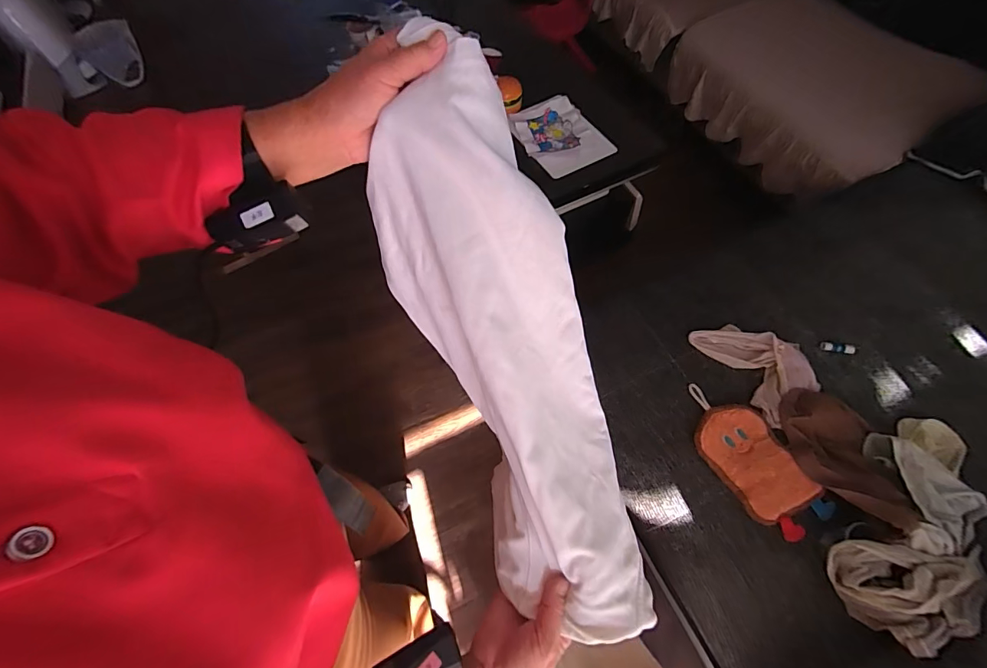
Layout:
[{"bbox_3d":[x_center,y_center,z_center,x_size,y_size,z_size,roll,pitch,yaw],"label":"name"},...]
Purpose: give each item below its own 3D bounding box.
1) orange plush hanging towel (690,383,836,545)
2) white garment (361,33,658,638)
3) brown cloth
[{"bbox_3d":[0.470,0.218,0.793,0.140,0.041,0.286,-26,64,-12],"label":"orange plush hanging towel"},{"bbox_3d":[0.009,0.017,0.403,0.143,0.115,0.513,-20,98,-9],"label":"white garment"},{"bbox_3d":[0.620,0.200,0.750,0.148,0.078,0.255,-7,62,-2],"label":"brown cloth"}]

